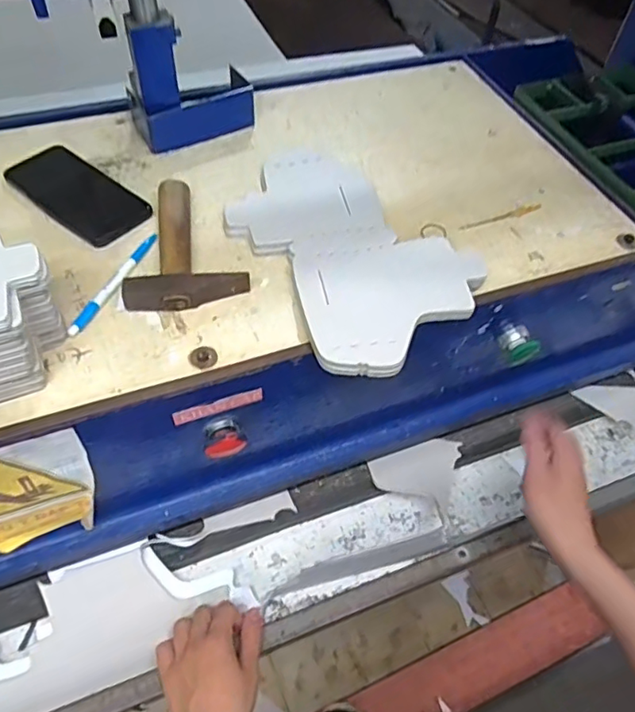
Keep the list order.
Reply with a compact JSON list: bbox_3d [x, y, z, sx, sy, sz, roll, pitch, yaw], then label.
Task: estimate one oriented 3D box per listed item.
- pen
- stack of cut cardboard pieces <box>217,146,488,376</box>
[{"bbox_3d":[-0.189,-0.069,0.535,0.011,0.014,0.136,16,49,12],"label":"pen"},{"bbox_3d":[0.026,-0.114,0.564,0.183,0.020,0.297,-24,53,-22],"label":"stack of cut cardboard pieces"}]

